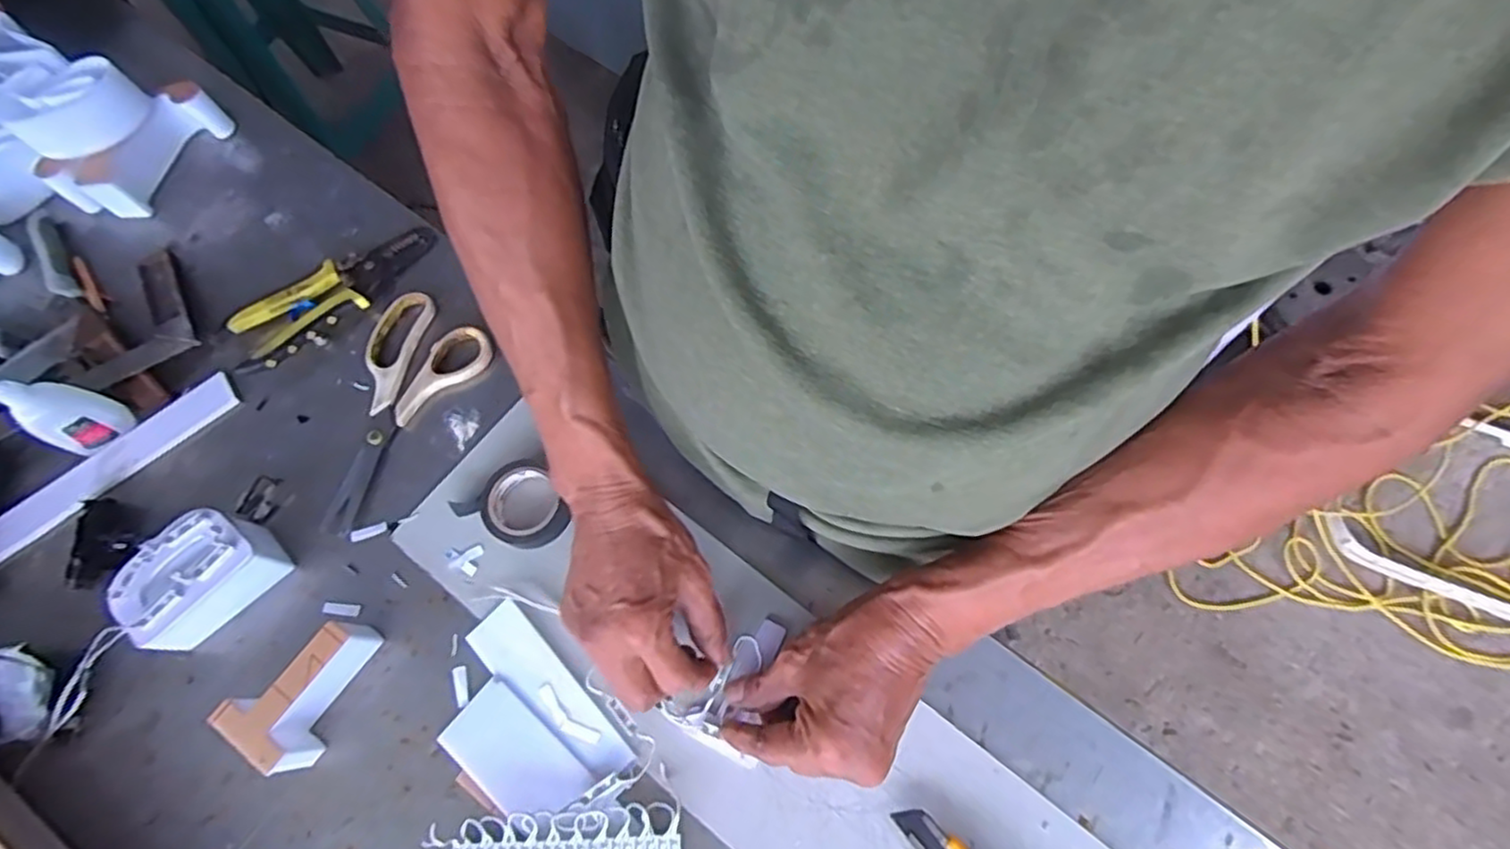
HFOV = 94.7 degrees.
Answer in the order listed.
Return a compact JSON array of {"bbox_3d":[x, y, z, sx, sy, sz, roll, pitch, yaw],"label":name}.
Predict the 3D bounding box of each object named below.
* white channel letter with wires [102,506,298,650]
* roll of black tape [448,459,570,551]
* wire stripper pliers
[{"bbox_3d":[-0.365,0.101,0.457,0.052,0.052,0.083,40,75,15],"label":"white channel letter with wires"},{"bbox_3d":[-0.166,0.052,0.485,0.078,0.018,0.057,26,72,11],"label":"roll of black tape"},{"bbox_3d":[-0.333,-0.108,0.552,0.166,0.022,0.056,-43,74,-13],"label":"wire stripper pliers"}]

